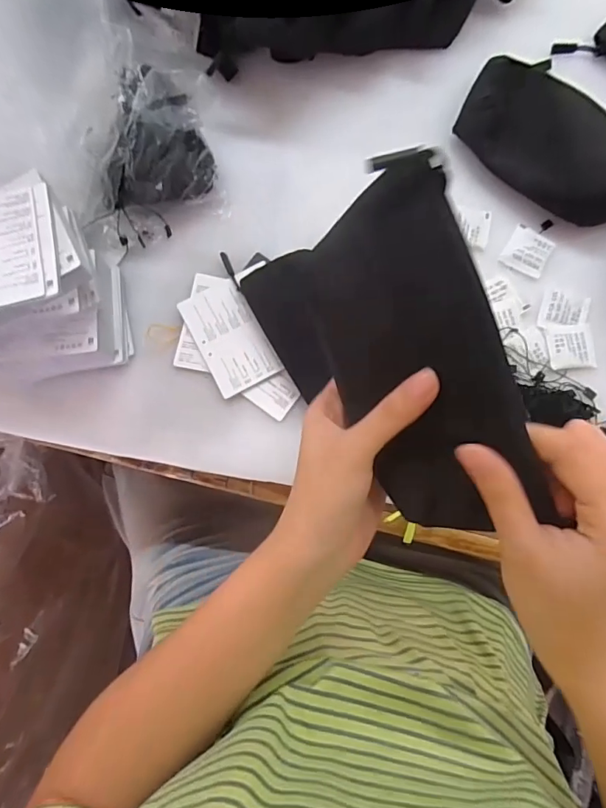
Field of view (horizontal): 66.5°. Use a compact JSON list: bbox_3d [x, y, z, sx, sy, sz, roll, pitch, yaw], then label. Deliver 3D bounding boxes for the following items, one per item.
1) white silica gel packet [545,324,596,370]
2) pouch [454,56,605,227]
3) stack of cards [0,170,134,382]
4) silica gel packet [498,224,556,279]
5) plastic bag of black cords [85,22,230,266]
[{"bbox_3d":[0.233,-0.050,0.401,0.041,0.004,0.038,-5,80,1],"label":"white silica gel packet"},{"bbox_3d":[0.231,-0.235,0.414,0.109,0.038,0.199,-40,81,-5],"label":"pouch"},{"bbox_3d":[-0.222,-0.089,0.376,0.119,0.101,0.121,-15,81,0],"label":"stack of cards"},{"bbox_3d":[0.205,-0.139,0.420,0.038,0.004,0.044,28,82,6],"label":"silica gel packet"},{"bbox_3d":[-0.142,-0.228,0.403,0.123,0.083,0.155,-12,81,1],"label":"plastic bag of black cords"}]

